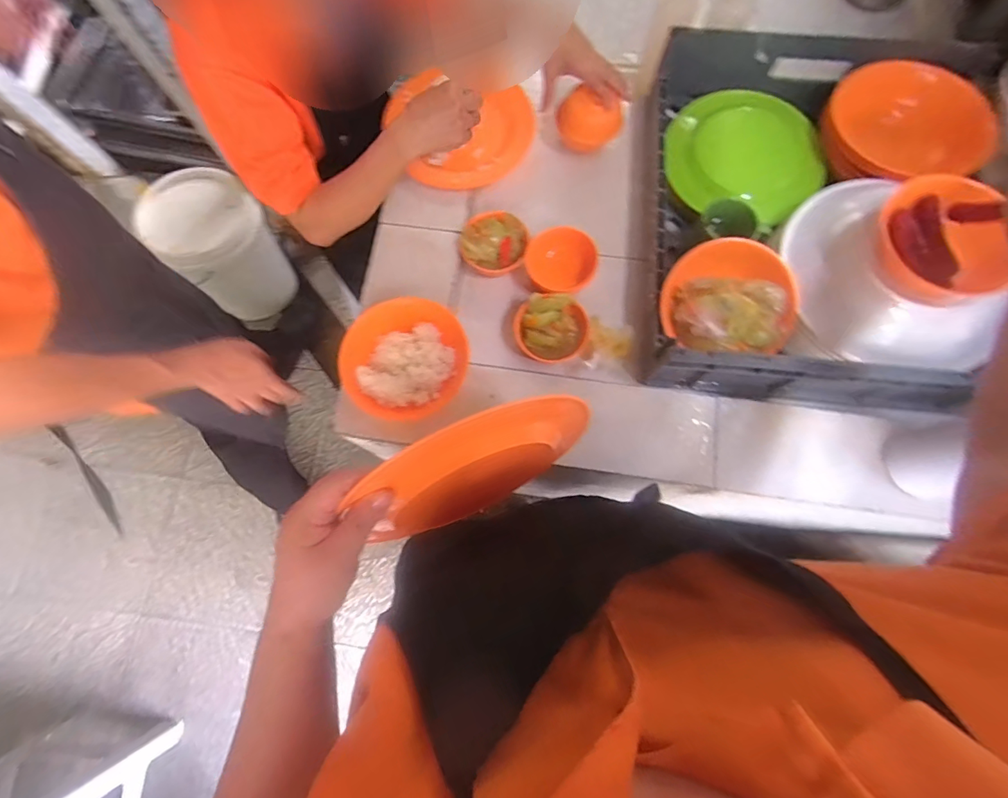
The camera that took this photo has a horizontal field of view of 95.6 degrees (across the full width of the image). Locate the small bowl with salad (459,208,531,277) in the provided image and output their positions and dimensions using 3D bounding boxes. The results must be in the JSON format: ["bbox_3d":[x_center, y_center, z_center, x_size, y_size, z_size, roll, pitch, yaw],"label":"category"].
[{"bbox_3d":[-0.015,-0.242,0.710,0.101,0.041,0.090,18,78,6],"label":"small bowl with salad"}]

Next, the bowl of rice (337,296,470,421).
[{"bbox_3d":[-0.135,-0.055,0.626,0.172,0.069,0.161,-35,78,-7],"label":"bowl of rice"}]

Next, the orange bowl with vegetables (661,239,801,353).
[{"bbox_3d":[0.307,-0.139,0.619,0.177,0.065,0.127,1,76,2],"label":"orange bowl with vegetables"}]

